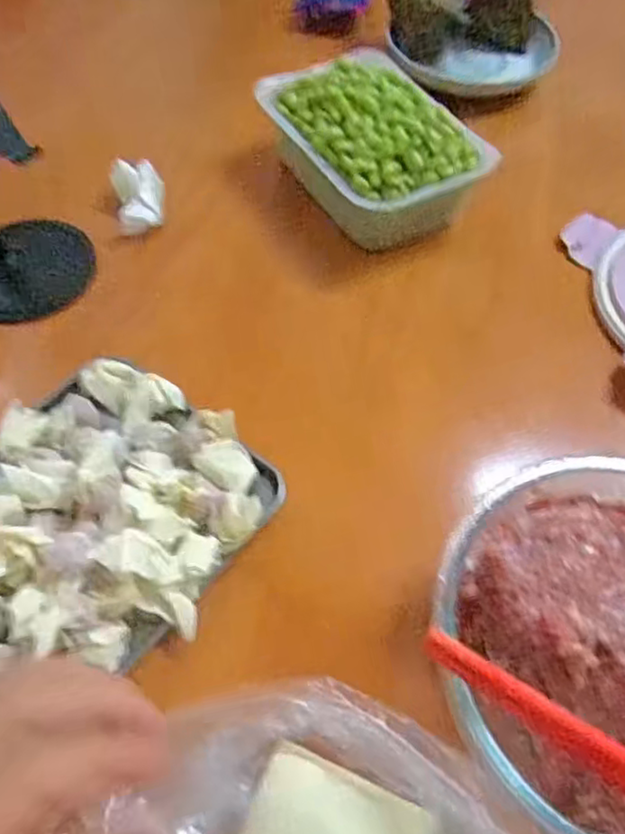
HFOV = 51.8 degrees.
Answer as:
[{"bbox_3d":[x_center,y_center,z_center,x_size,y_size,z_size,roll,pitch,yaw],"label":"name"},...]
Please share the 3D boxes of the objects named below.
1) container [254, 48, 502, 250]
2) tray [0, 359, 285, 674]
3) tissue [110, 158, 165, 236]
[{"bbox_3d":[0.044,-0.201,0.470,0.117,0.052,0.174,-25,59,-15],"label":"container"},{"bbox_3d":[-0.153,0.078,0.318,0.150,0.034,0.268,38,64,22],"label":"tray"},{"bbox_3d":[-0.128,-0.164,0.474,0.036,0.025,0.057,-13,57,-8],"label":"tissue"}]

